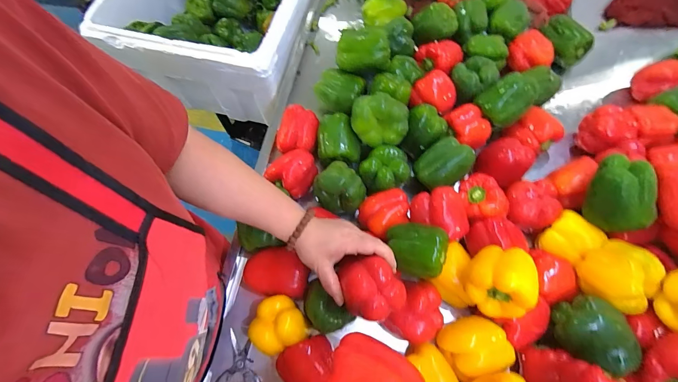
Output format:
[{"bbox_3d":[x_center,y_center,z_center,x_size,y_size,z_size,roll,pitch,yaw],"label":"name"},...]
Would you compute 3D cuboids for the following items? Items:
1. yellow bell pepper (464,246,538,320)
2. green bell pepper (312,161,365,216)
[{"bbox_3d":[0.217,0.123,0.459,0.082,0.089,0.093,5,68,3],"label":"yellow bell pepper"},{"bbox_3d":[0.003,-0.007,0.570,0.084,0.067,0.071,28,71,12],"label":"green bell pepper"}]

